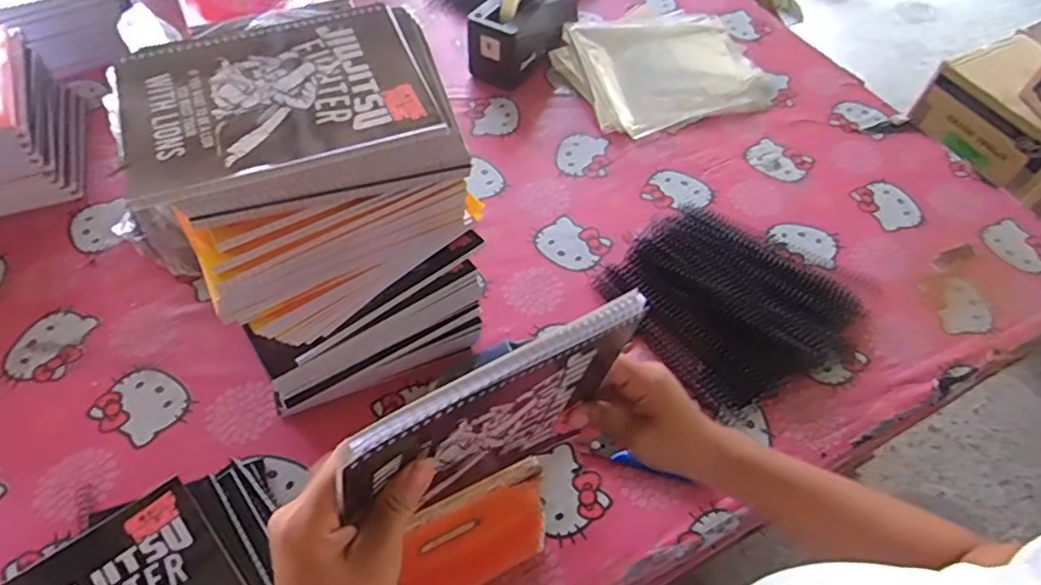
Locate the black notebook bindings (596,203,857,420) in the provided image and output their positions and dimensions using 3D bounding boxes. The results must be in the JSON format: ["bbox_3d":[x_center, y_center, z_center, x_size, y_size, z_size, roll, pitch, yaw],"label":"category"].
[{"bbox_3d":[0.225,-0.004,0.675,0.213,0.038,0.221,-28,60,-20],"label":"black notebook bindings"}]

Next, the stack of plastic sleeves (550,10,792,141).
[{"bbox_3d":[0.213,-0.323,0.895,0.319,0.041,0.216,-13,56,-11],"label":"stack of plastic sleeves"}]

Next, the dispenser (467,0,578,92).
[{"bbox_3d":[0.009,-0.397,0.895,0.086,0.119,0.196,25,58,15],"label":"dispenser"}]

